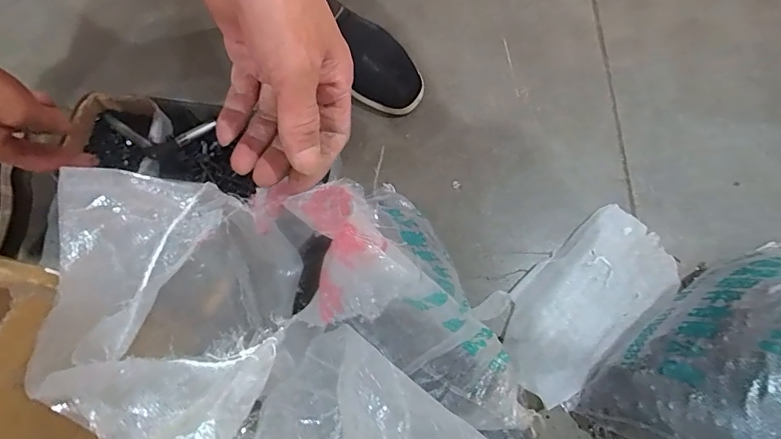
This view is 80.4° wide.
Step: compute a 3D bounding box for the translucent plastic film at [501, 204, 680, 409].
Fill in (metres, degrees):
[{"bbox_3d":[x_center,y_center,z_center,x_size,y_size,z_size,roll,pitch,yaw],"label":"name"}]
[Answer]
[{"bbox_3d":[0.230,0.094,0.547,0.248,0.030,0.128,-38,77,-12],"label":"translucent plastic film"}]

